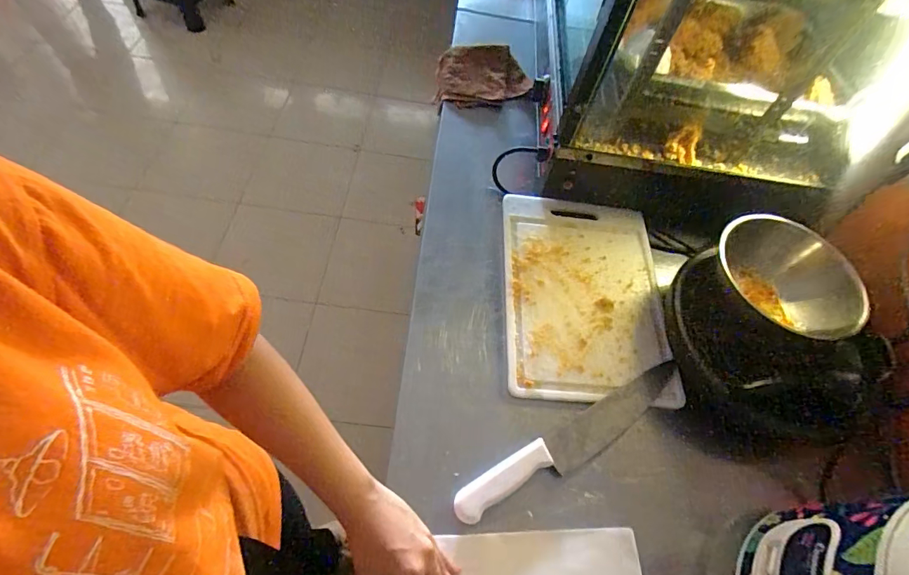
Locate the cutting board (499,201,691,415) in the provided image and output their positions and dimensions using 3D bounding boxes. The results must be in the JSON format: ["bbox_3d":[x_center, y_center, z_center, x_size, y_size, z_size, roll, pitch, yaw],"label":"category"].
[{"bbox_3d":[0.196,0.001,0.651,0.239,0.015,0.337,6,59,-5],"label":"cutting board"}]

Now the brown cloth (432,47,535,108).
[{"bbox_3d":[0.053,-0.447,0.917,0.188,0.057,0.156,-6,61,-9],"label":"brown cloth"}]

